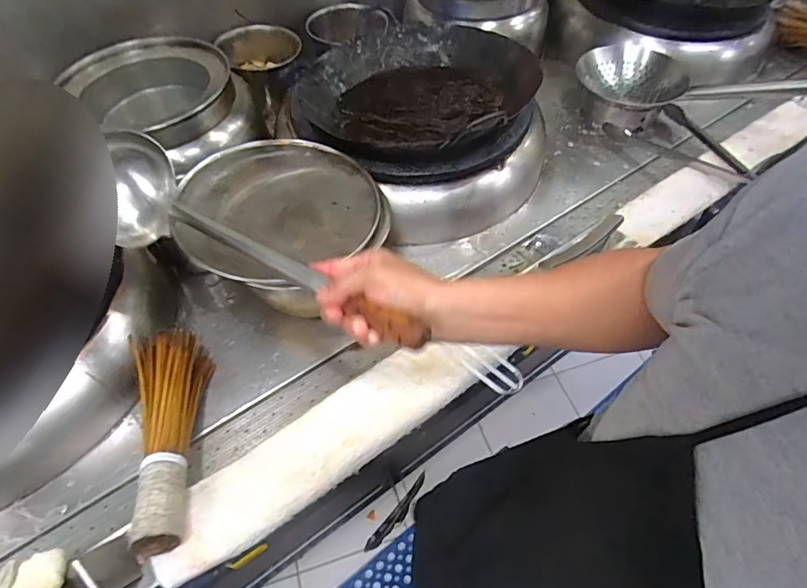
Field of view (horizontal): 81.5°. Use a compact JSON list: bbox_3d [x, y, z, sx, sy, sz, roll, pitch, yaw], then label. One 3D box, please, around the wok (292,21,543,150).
[{"bbox_3d":[0.017,-0.407,0.905,0.392,0.099,0.431,-2,52,2],"label":"wok"}]

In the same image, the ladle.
[{"bbox_3d":[-0.182,-0.055,0.512,0.492,0.079,0.102,26,57,29],"label":"ladle"}]

